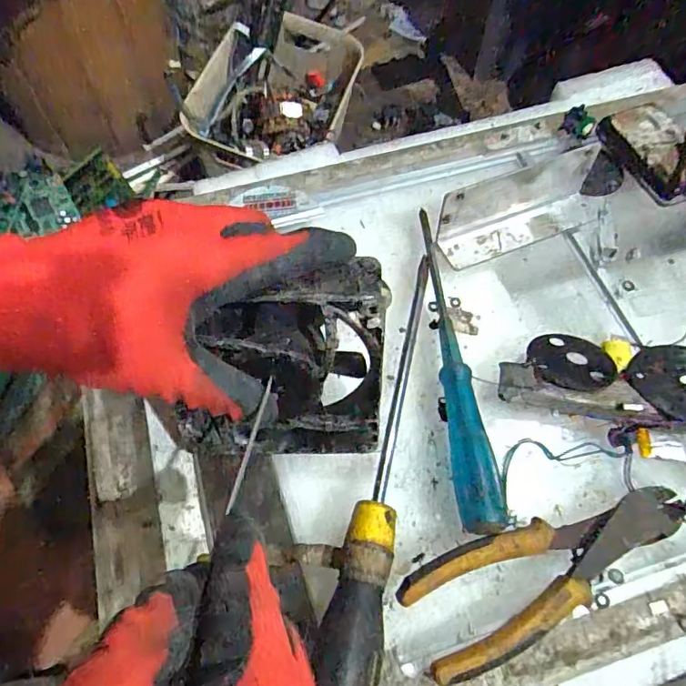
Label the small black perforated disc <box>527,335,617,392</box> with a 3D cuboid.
[{"bbox_3d":[0.153,0.013,0.346,0.058,0.004,0.053,3,40,-2],"label":"small black perforated disc"}]

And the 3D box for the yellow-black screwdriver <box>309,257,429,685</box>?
[{"bbox_3d":[0.022,0.066,0.314,0.033,0.039,0.294,8,62,6],"label":"yellow-black screwdriver"}]

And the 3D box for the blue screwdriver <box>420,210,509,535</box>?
[{"bbox_3d":[0.072,0.004,0.355,0.023,0.024,0.243,-4,62,0],"label":"blue screwdriver"}]

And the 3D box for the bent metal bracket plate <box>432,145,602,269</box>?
[{"bbox_3d":[0.141,-0.108,0.400,0.140,0.051,0.047,-19,63,-8],"label":"bent metal bracket plate"}]

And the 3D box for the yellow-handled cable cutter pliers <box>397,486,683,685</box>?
[{"bbox_3d":[0.118,0.127,0.292,0.170,0.020,0.057,-21,63,-9],"label":"yellow-handled cable cutter pliers"}]

